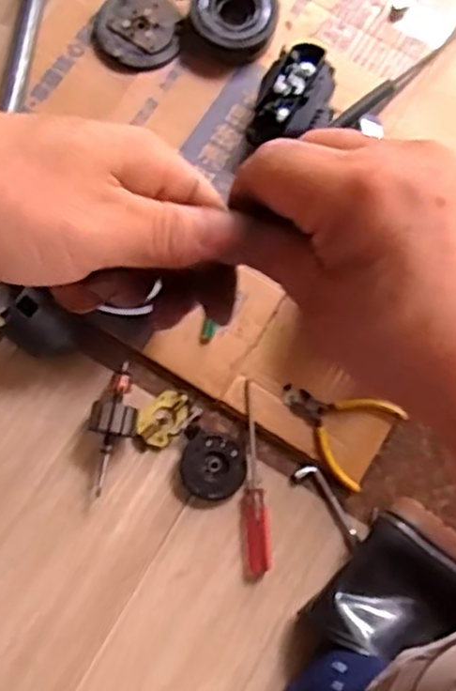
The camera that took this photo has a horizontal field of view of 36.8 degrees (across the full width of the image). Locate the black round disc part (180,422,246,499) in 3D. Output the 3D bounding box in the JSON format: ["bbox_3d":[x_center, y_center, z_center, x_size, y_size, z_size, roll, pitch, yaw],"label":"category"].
[{"bbox_3d":[-0.015,0.127,0.730,0.068,0.017,0.071,1,78,-3],"label":"black round disc part"}]

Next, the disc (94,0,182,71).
[{"bbox_3d":[-0.109,-0.387,0.836,0.100,0.015,0.104,1,78,-3],"label":"disc"}]

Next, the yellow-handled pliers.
[{"bbox_3d":[0.114,0.081,0.738,0.121,0.009,0.099,34,86,13],"label":"yellow-handled pliers"}]

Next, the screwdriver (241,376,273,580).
[{"bbox_3d":[0.027,0.143,0.733,0.030,0.024,0.201,-2,78,-4],"label":"screwdriver"}]

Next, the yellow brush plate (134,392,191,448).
[{"bbox_3d":[-0.068,0.079,0.742,0.062,0.007,0.043,-43,84,-10],"label":"yellow brush plate"}]

